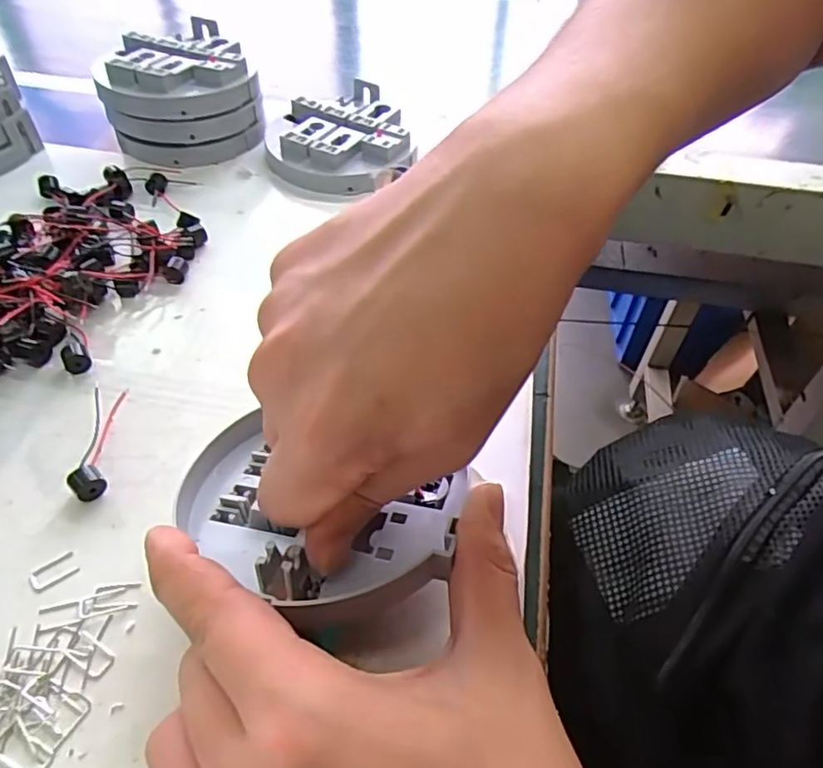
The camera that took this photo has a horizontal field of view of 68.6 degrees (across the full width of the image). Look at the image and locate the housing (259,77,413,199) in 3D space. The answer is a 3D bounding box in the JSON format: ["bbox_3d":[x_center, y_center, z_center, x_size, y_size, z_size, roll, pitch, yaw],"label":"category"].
[{"bbox_3d":[-0.049,-0.167,0.411,0.096,0.023,0.096,1,49,-2],"label":"housing"}]

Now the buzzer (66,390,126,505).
[{"bbox_3d":[-0.134,0.023,0.257,0.013,0.012,0.059,-7,50,-9],"label":"buzzer"}]

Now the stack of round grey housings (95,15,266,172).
[{"bbox_3d":[-0.157,-0.199,0.412,0.101,0.055,0.099,-23,54,-21],"label":"stack of round grey housings"}]

